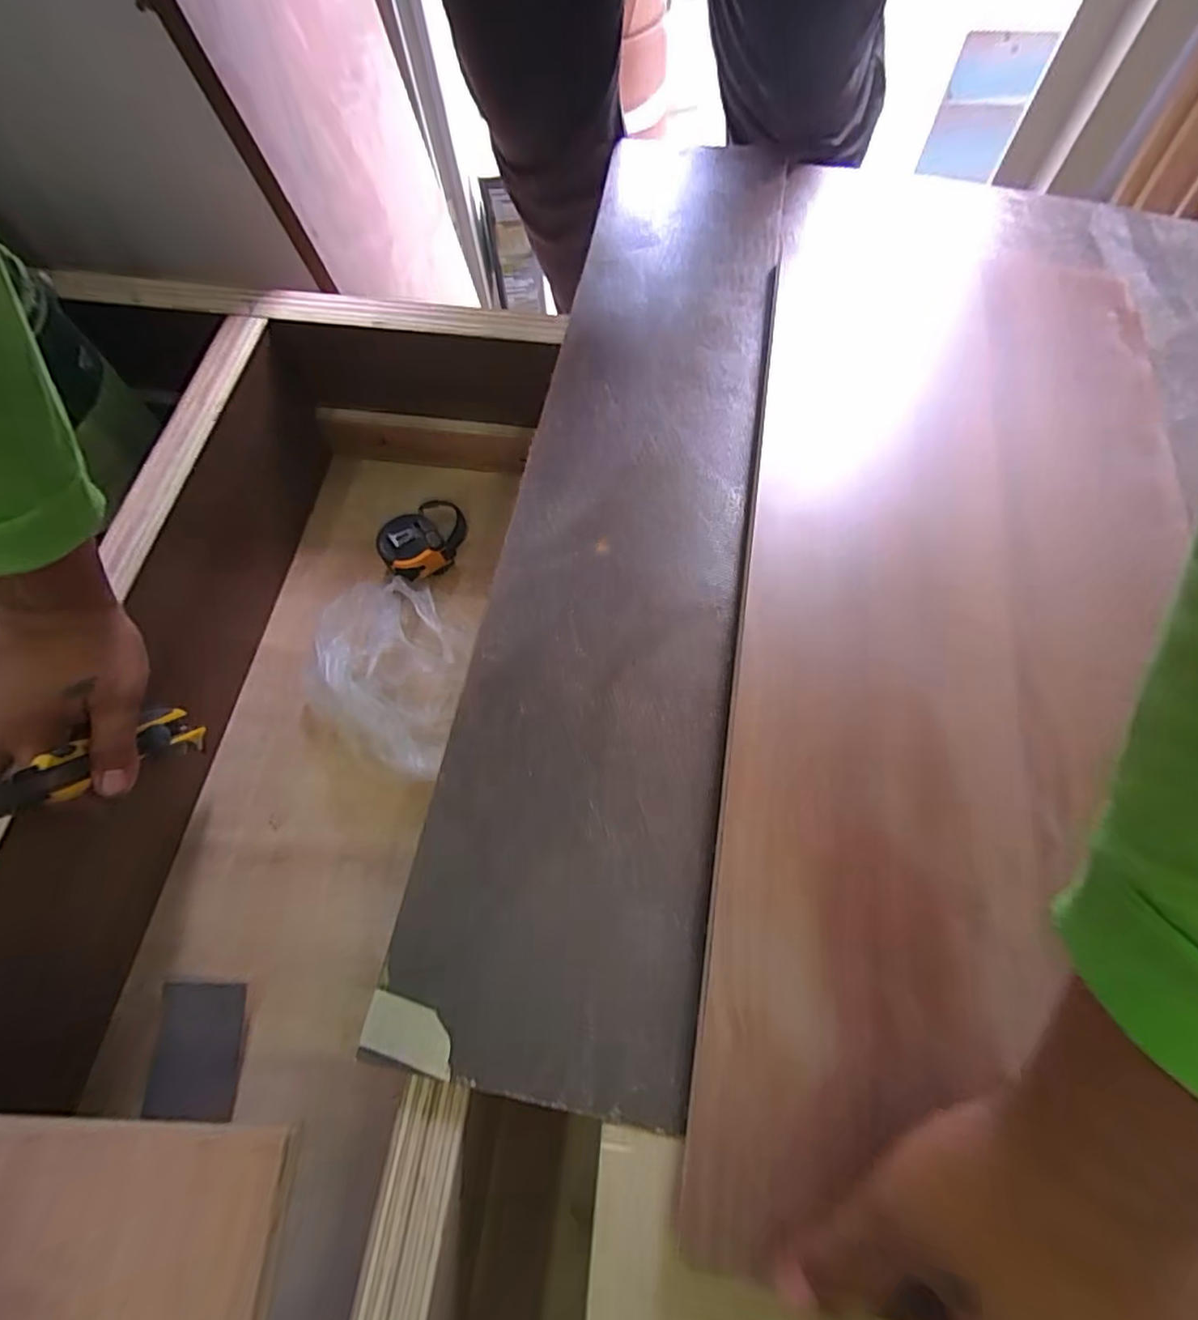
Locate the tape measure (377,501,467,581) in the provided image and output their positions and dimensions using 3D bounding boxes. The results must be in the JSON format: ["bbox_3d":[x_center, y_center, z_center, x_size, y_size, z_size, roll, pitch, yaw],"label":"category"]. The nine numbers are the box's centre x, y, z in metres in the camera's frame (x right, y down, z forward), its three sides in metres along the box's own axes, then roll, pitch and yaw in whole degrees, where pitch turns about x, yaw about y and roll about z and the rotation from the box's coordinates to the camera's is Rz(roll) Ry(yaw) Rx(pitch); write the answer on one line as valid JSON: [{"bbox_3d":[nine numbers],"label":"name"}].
[{"bbox_3d":[-0.168,-0.120,0.575,0.062,0.032,0.092,42,74,18],"label":"tape measure"}]

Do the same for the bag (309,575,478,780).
[{"bbox_3d":[-0.174,0.005,0.509,0.113,0.084,0.193,-1,67,2],"label":"bag"}]

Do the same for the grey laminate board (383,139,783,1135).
[{"bbox_3d":[0.024,-0.121,0.419,0.159,0.013,0.719,8,67,6],"label":"grey laminate board"}]

